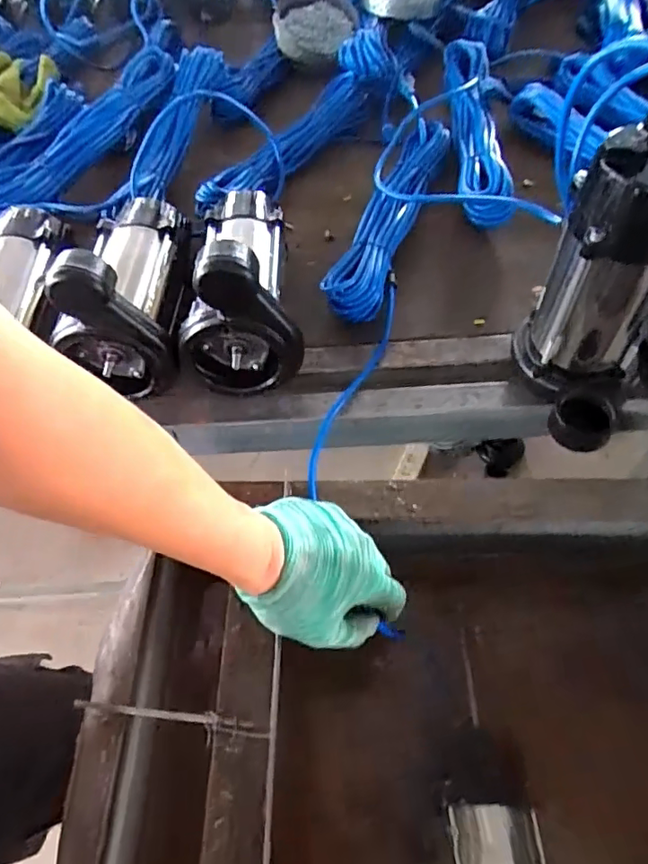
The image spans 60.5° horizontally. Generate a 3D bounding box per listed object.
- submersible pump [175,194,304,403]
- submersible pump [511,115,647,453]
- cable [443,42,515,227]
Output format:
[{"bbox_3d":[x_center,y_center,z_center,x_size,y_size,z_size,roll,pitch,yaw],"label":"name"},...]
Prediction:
[{"bbox_3d":[-0.098,-0.183,0.588,0.114,0.153,0.241,-7,57,0],"label":"submersible pump"},{"bbox_3d":[0.240,-0.113,0.486,0.112,0.250,0.124,22,62,18],"label":"submersible pump"},{"bbox_3d":[0.212,-0.425,0.777,0.075,0.045,0.382,1,57,5],"label":"cable"}]

